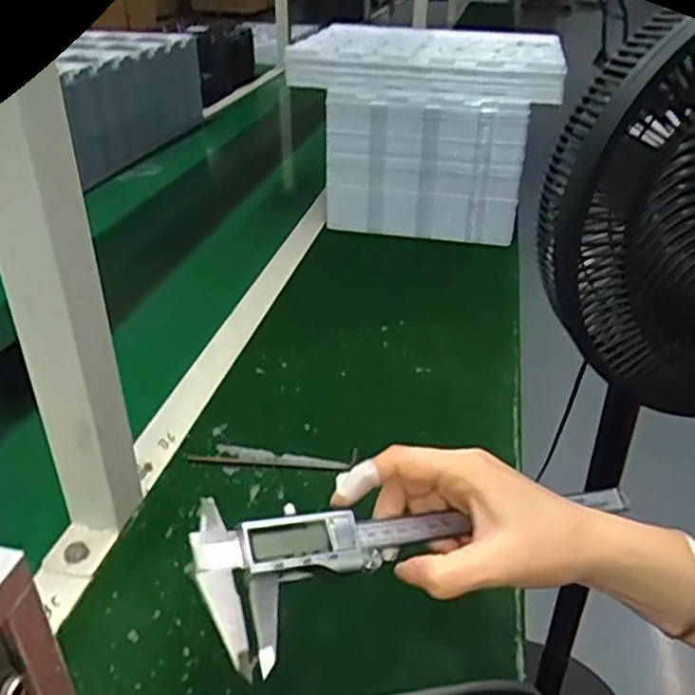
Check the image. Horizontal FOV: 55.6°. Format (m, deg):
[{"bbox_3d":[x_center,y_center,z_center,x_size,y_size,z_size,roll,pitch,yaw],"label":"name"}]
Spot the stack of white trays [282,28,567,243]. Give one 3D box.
[{"bbox_3d":[0.114,-0.327,1.034,0.372,0.268,0.251,12,34,16],"label":"stack of white trays"}]

